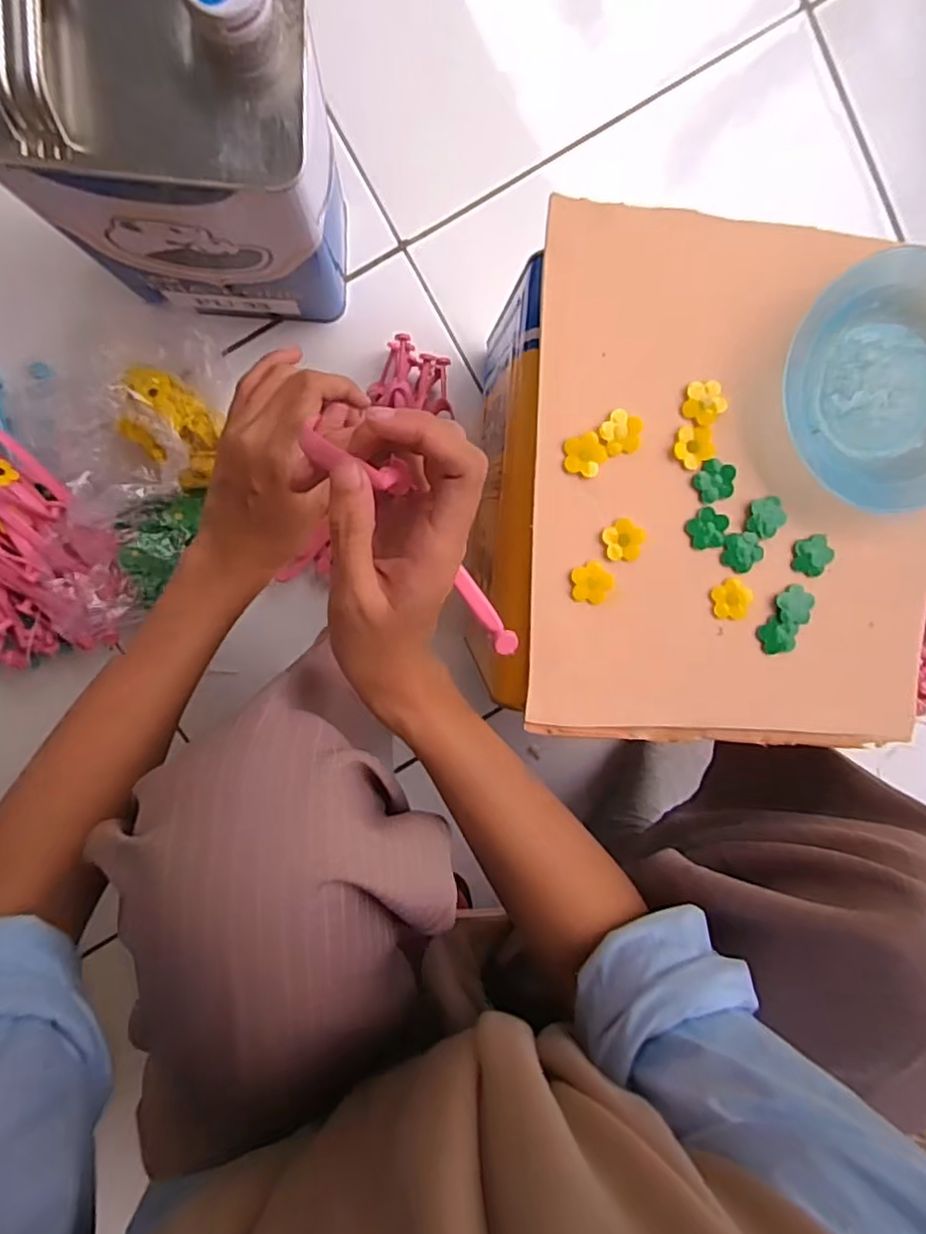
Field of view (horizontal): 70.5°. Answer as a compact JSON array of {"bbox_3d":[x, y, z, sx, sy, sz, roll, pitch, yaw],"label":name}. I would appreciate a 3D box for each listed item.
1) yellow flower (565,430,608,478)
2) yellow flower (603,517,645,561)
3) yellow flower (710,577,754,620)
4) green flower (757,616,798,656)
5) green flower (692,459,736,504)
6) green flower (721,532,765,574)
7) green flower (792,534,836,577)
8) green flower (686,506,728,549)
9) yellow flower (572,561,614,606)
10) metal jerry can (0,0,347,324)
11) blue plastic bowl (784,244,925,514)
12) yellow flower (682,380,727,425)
[{"bbox_3d":[0.066,-0.088,0.352,0.022,0.004,0.023,-1,100,-5],"label":"yellow flower"},{"bbox_3d":[0.090,-0.042,0.364,0.022,0.004,0.023,-1,100,-5],"label":"yellow flower"},{"bbox_3d":[0.156,-0.010,0.378,0.023,0.004,0.023,17,98,-8],"label":"yellow flower"},{"bbox_3d":[0.185,0.012,0.383,0.024,0.004,0.020,21,97,-9],"label":"green flower"},{"bbox_3d":[0.139,-0.076,0.361,0.021,0.004,0.022,-1,100,-5],"label":"green flower"},{"bbox_3d":[0.160,-0.036,0.373,0.022,0.004,0.023,-1,100,-5],"label":"green flower"},{"bbox_3d":[0.202,-0.036,0.379,0.022,0.004,0.023,-1,100,-5],"label":"green flower"},{"bbox_3d":[0.137,-0.048,0.365,0.022,0.004,0.023,22,97,-9],"label":"green flower"},{"bbox_3d":[0.072,-0.019,0.366,0.022,0.004,0.023,-1,100,-5],"label":"yellow flower"},{"bbox_3d":[-0.174,-0.286,0.420,0.169,0.267,0.115,2,100,-6],"label":"metal jerry can"},{"bbox_3d":[0.237,-0.125,0.354,0.116,0.030,0.128,-6,100,-5],"label":"blue plastic bowl"},{"bbox_3d":[0.131,-0.116,0.352,0.021,0.007,0.023,-1,100,-5],"label":"yellow flower"}]

